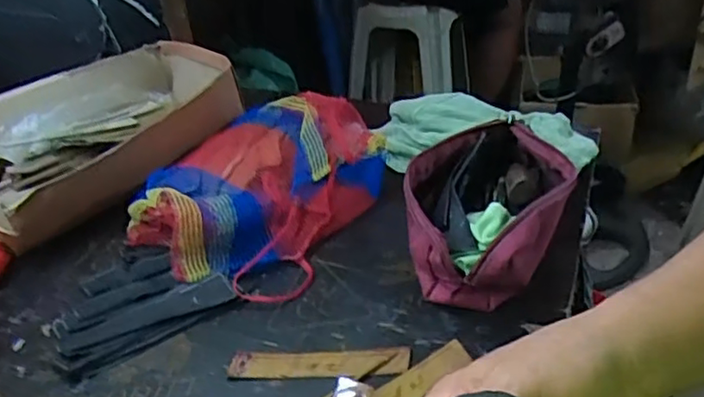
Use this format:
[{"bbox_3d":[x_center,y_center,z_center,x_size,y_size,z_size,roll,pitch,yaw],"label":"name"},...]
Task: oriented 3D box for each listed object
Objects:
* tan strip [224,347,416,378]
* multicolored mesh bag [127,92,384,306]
[{"bbox_3d":[-0.022,0.112,0.451,0.122,0.004,0.023,-2,32,4],"label":"tan strip"},{"bbox_3d":[-0.084,-0.021,0.612,0.192,0.067,0.254,12,36,24],"label":"multicolored mesh bag"}]

